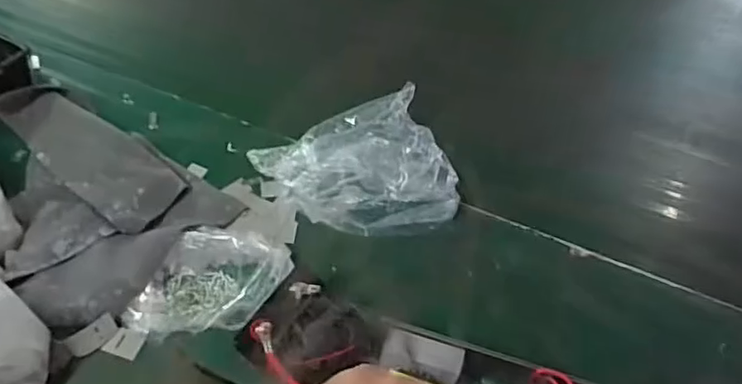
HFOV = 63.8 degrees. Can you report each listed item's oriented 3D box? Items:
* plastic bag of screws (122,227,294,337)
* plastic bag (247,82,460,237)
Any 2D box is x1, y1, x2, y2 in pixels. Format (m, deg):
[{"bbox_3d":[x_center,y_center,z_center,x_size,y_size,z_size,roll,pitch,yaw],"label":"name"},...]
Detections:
[{"bbox_3d":[-0.157,0.085,0.589,0.160,0.041,0.095,-6,53,-9],"label":"plastic bag of screws"},{"bbox_3d":[-0.019,-0.024,0.671,0.192,0.053,0.164,-13,54,-14],"label":"plastic bag"}]

